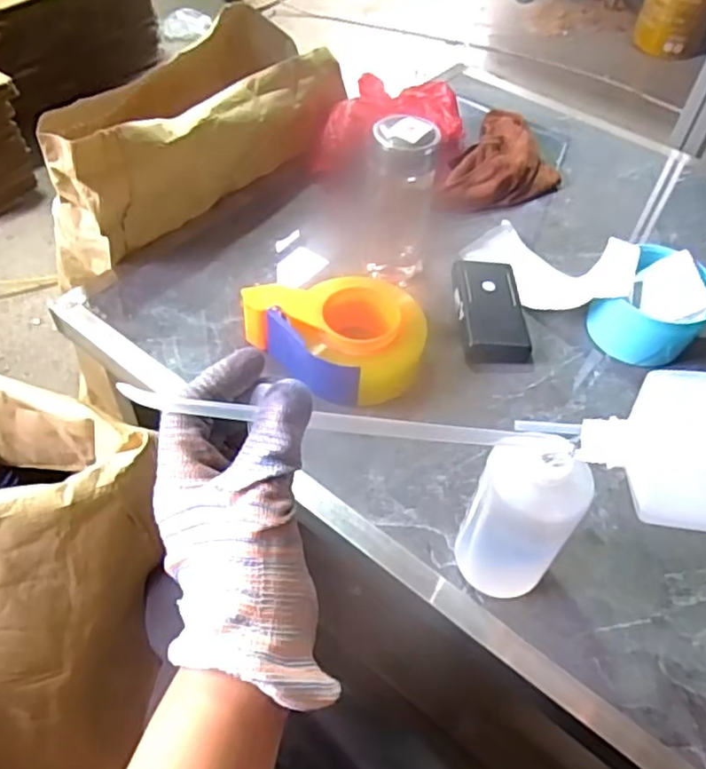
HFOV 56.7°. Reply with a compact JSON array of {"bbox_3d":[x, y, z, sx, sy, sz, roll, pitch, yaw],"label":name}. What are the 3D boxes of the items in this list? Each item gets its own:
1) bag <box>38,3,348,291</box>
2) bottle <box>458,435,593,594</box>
[{"bbox_3d":[-0.183,-0.300,0.786,0.127,0.168,0.395,36,58,22],"label":"bag"},{"bbox_3d":[0.118,0.101,0.473,0.071,0.154,0.063,33,57,20],"label":"bottle"}]

